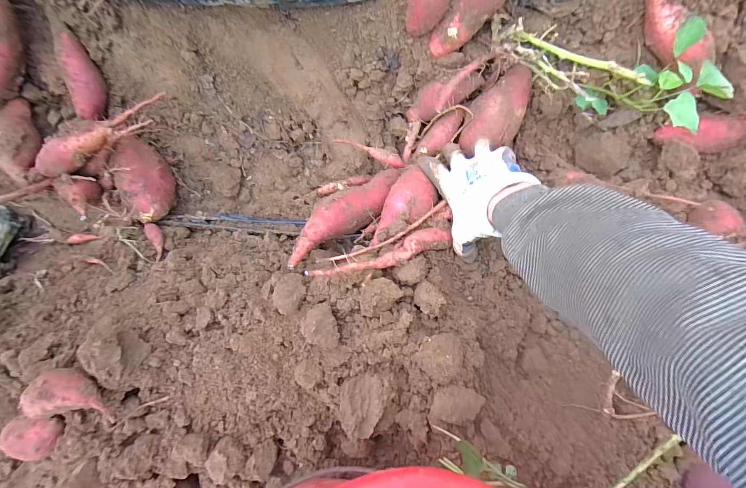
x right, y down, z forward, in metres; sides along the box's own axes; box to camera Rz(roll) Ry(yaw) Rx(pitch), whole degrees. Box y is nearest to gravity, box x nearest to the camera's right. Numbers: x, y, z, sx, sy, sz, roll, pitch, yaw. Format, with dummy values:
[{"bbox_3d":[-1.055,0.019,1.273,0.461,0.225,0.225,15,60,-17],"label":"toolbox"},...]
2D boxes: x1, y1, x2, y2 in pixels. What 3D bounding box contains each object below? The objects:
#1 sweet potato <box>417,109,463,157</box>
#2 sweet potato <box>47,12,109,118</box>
[{"bbox_3d":[0.096,-0.157,0.501,0.081,0.027,0.035,-43,89,20],"label":"sweet potato"},{"bbox_3d":[-0.473,-0.279,0.558,0.044,0.038,0.151,-6,109,7],"label":"sweet potato"}]

